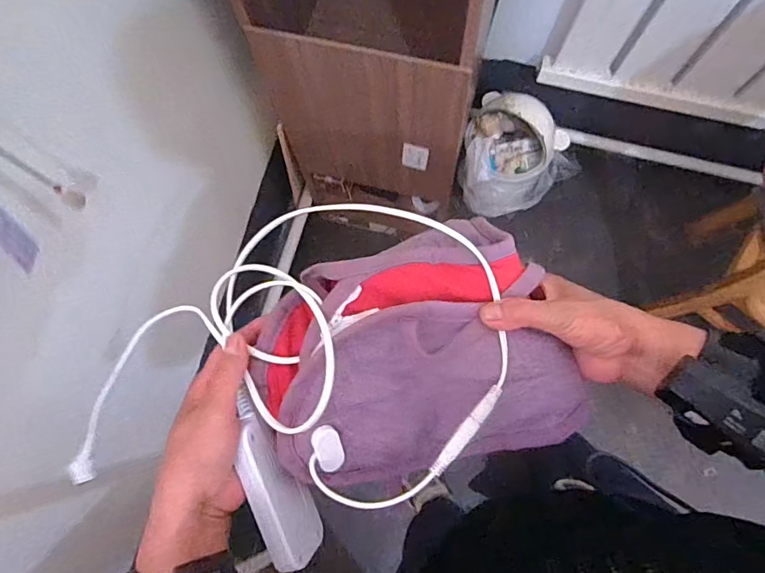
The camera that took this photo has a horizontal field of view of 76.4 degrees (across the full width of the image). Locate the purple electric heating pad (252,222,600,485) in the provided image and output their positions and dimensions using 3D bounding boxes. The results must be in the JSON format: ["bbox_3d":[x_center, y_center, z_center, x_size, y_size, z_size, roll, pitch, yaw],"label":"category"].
[{"bbox_3d":[0.023,0.041,0.361,0.225,0.069,0.186,-14,75,-2],"label":"purple electric heating pad"}]

